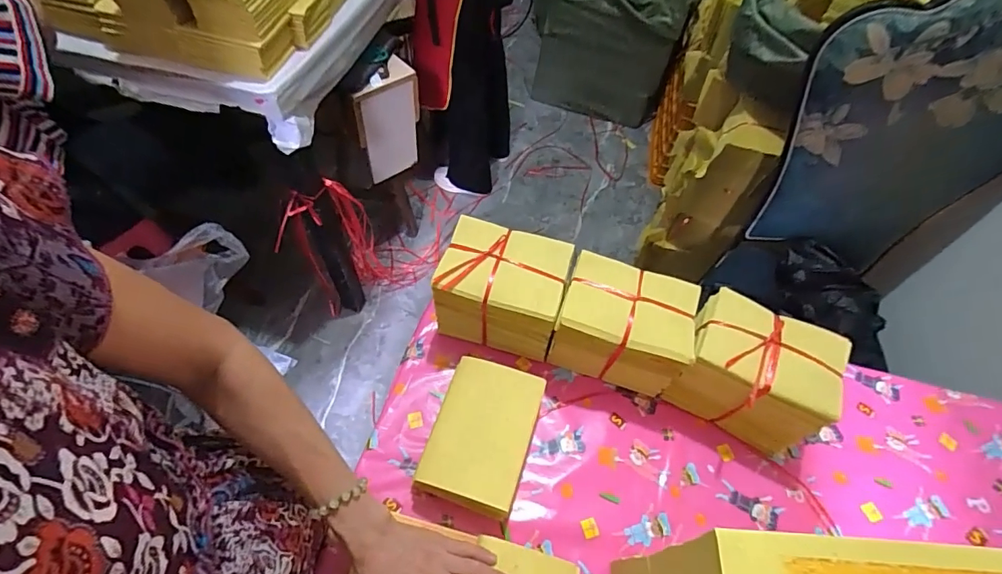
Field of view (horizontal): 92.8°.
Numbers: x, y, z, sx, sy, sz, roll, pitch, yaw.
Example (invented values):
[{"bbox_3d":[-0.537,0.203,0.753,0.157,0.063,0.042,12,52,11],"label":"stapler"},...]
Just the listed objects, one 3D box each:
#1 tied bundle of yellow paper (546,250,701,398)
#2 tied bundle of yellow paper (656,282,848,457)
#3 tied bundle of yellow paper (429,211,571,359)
[{"bbox_3d":[0.164,0.055,0.658,0.165,0.135,0.116,18,58,8],"label":"tied bundle of yellow paper"},{"bbox_3d":[0.330,0.113,0.631,0.165,0.147,0.126,26,59,13],"label":"tied bundle of yellow paper"},{"bbox_3d":[0.002,0.006,0.671,0.163,0.143,0.115,16,58,7],"label":"tied bundle of yellow paper"}]

